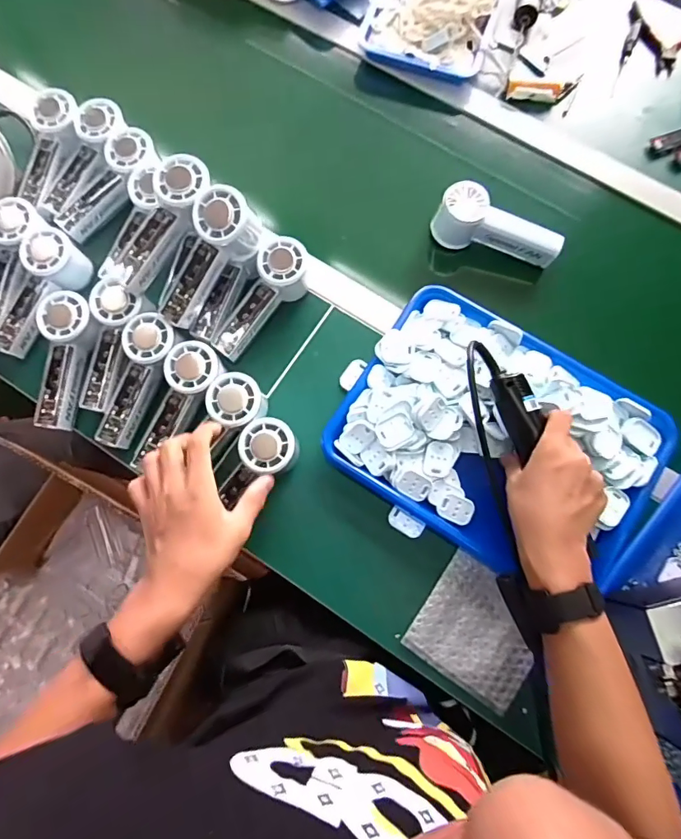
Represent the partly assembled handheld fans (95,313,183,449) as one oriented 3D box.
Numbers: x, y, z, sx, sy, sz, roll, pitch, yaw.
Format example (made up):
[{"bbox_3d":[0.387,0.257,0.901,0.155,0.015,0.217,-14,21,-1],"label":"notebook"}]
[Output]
[{"bbox_3d":[-0.228,-0.042,0.536,0.058,0.034,0.151,20,93,4],"label":"partly assembled handheld fans"}]

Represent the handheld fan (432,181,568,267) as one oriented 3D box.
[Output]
[{"bbox_3d":[0.194,-0.239,0.588,0.151,0.058,0.048,18,76,3],"label":"handheld fan"}]

